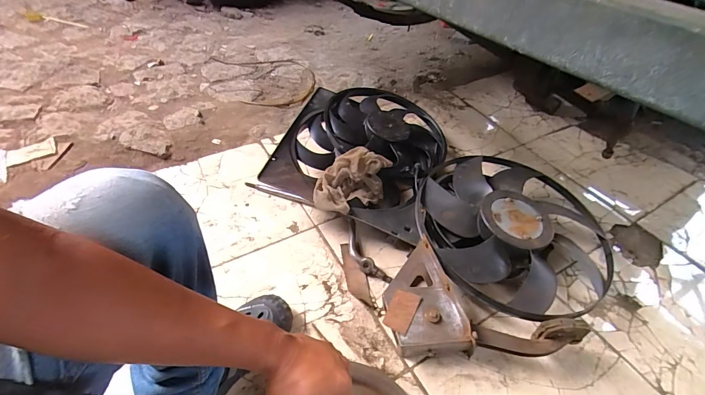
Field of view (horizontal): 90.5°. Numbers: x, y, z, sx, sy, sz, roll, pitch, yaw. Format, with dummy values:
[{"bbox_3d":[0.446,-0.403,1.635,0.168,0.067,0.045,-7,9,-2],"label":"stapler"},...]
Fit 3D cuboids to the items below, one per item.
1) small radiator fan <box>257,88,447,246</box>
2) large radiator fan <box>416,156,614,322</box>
[{"bbox_3d":[0.046,-0.147,1.030,0.426,0.130,0.557,17,48,11],"label":"small radiator fan"},{"bbox_3d":[0.394,0.075,0.883,0.473,0.106,0.454,3,46,-3],"label":"large radiator fan"}]

